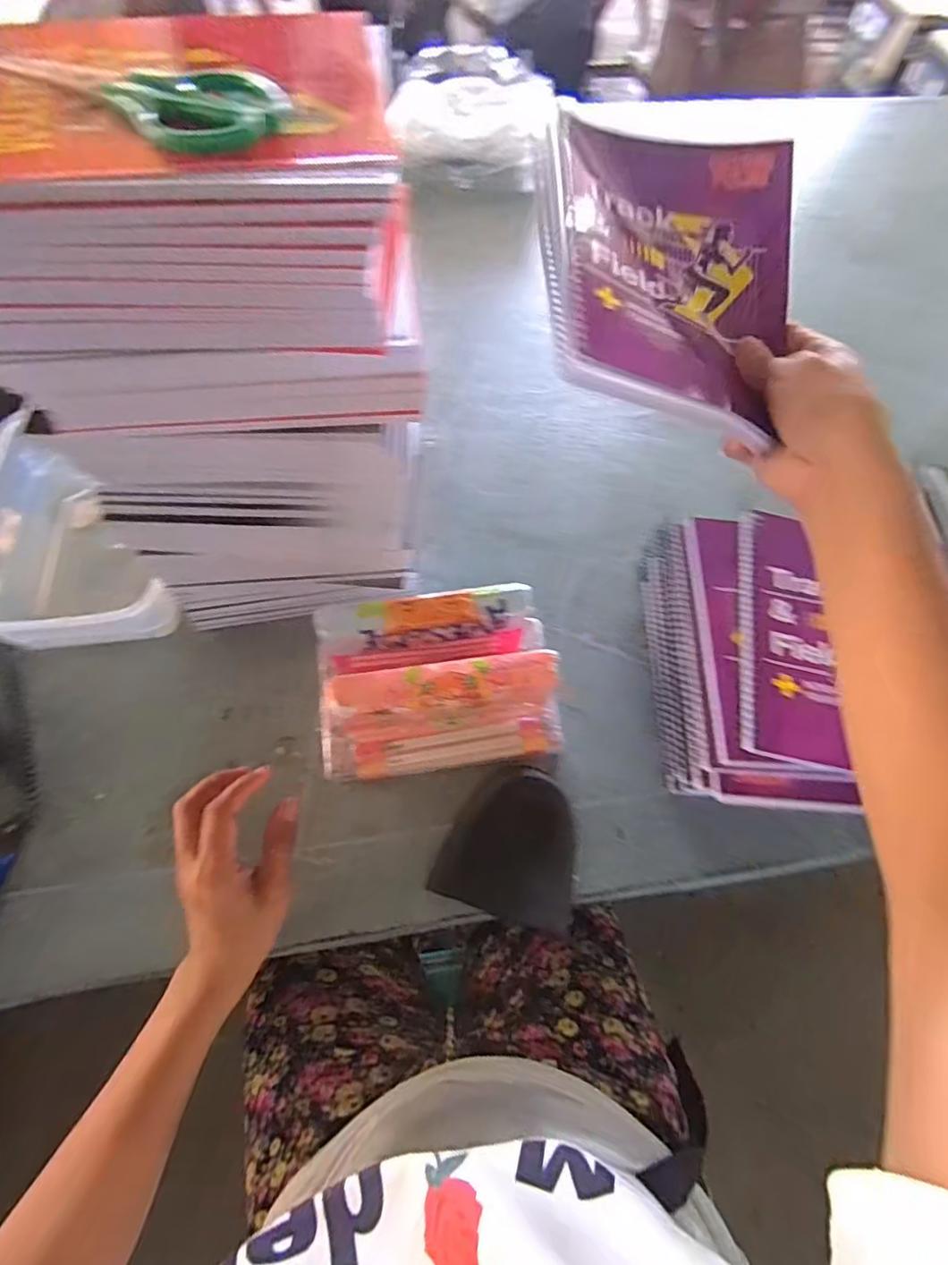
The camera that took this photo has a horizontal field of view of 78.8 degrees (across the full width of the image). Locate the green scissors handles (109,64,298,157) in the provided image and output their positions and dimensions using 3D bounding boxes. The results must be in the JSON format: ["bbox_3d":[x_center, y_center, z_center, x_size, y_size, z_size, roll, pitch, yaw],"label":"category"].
[{"bbox_3d":[-0.117,-0.225,0.247,0.070,0.011,0.061,18,65,7],"label":"green scissors handles"}]

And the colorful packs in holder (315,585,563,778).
[{"bbox_3d":[-0.026,0.041,0.434,0.184,0.121,0.102,-6,64,-4],"label":"colorful packs in holder"}]

